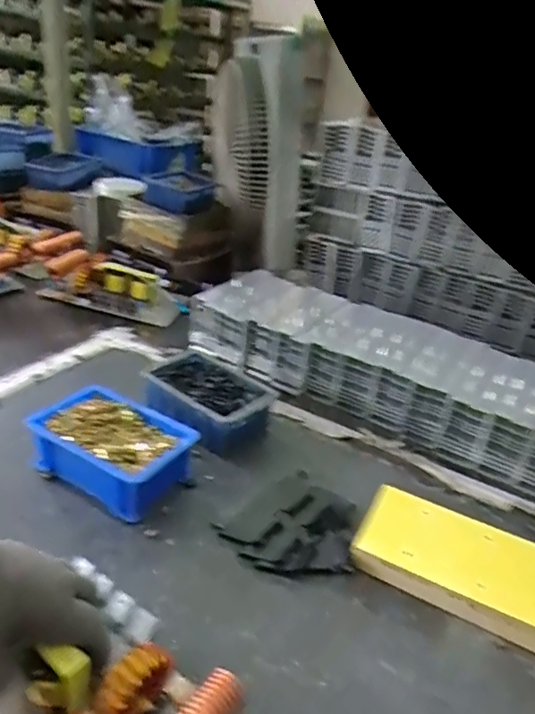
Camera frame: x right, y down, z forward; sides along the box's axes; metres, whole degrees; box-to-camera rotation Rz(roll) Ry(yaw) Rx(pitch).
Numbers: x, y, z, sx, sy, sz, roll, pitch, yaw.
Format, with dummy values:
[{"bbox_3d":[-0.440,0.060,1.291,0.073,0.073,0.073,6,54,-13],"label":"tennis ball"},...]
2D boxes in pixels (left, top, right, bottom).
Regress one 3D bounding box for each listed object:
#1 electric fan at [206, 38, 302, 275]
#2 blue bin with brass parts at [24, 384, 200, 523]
[{"bbox_3d":[-0.027,-0.414,1.129,0.168,0.382,0.291,2,29,-9],"label":"electric fan"},{"bbox_3d":[-0.155,0.093,0.564,0.147,0.056,0.107,22,32,26],"label":"blue bin with brass parts"}]

